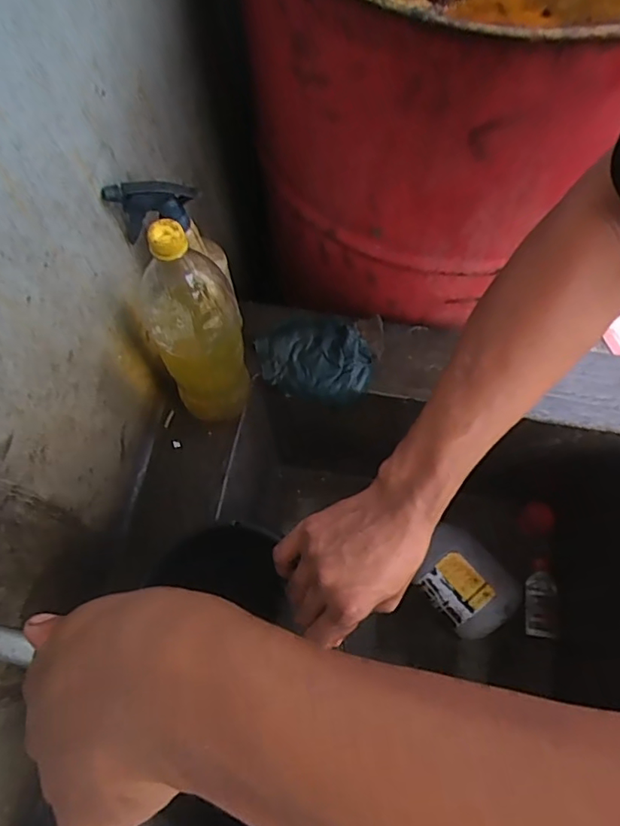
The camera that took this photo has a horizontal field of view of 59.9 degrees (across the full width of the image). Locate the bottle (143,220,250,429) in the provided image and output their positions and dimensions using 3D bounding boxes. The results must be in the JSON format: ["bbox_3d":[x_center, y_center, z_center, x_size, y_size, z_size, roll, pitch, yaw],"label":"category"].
[{"bbox_3d":[-0.121,-0.083,0.579,0.088,0.309,0.077,-26,70,-9],"label":"bottle"}]

